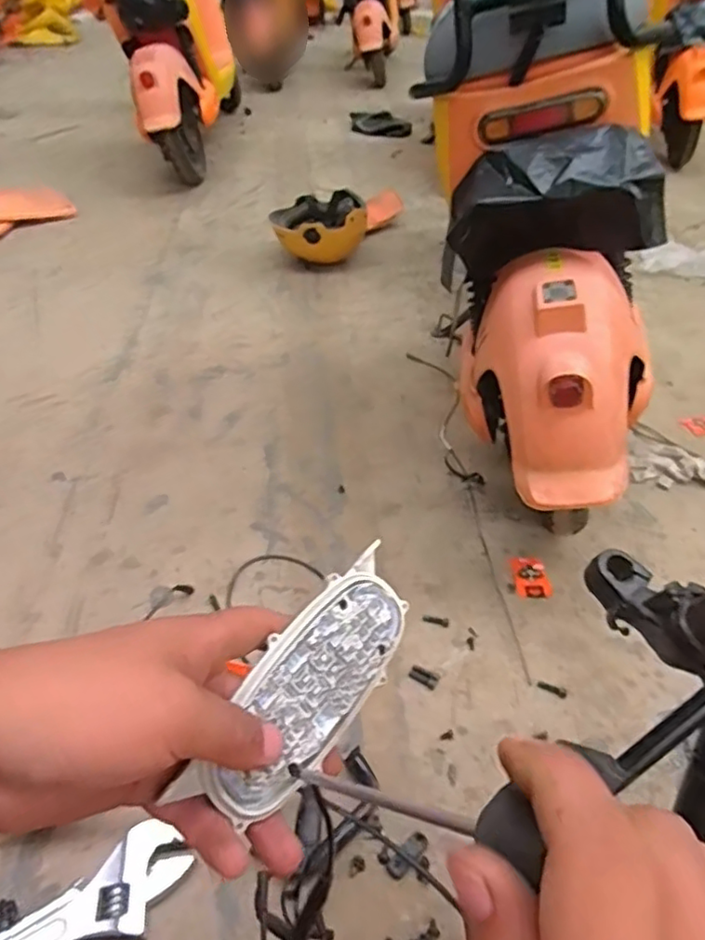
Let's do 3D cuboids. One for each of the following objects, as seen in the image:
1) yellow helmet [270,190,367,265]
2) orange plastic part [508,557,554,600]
[{"bbox_3d":[-0.093,-0.657,1.741,0.258,0.156,0.203,1,41,0],"label":"yellow helmet"},{"bbox_3d":[0.270,0.162,0.945,0.051,0.007,0.078,-4,44,1],"label":"orange plastic part"}]

